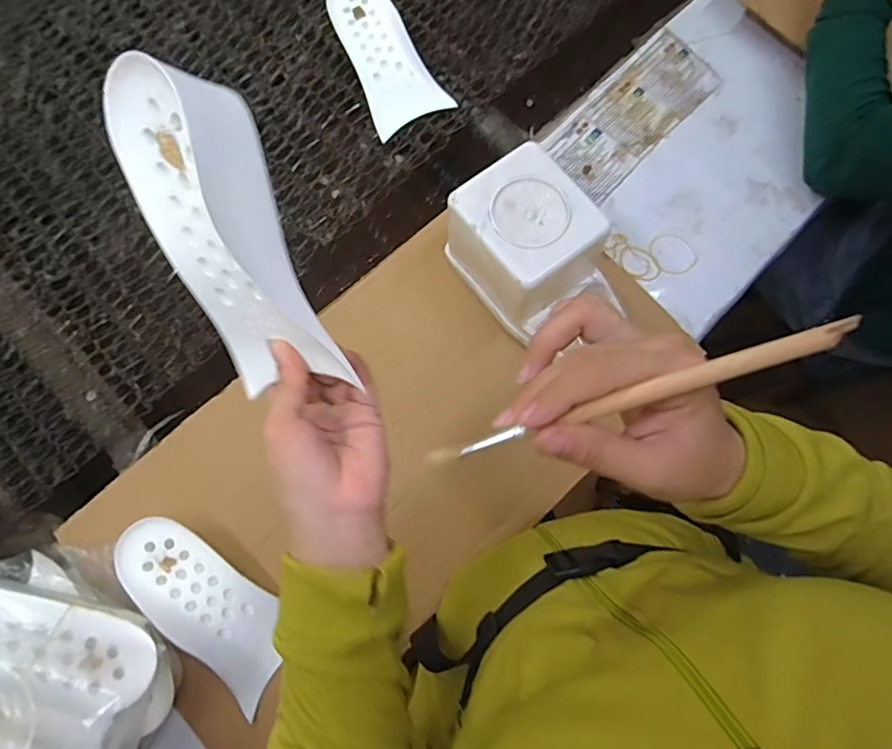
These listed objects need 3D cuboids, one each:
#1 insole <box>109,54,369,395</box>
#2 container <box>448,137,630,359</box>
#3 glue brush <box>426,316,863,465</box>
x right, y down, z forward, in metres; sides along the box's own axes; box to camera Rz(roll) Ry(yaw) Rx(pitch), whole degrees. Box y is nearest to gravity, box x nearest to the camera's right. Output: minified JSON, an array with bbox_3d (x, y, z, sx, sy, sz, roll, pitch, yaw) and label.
[{"bbox_3d":[-0.117,-0.070,0.293,0.080,0.048,0.169,-11,104,30],"label":"insole"},{"bbox_3d":[0.073,-0.118,0.525,0.099,0.117,0.119,-37,78,-11],"label":"container"},{"bbox_3d":[0.070,0.012,0.230,0.173,0.007,0.009,-21,80,20],"label":"glue brush"}]

